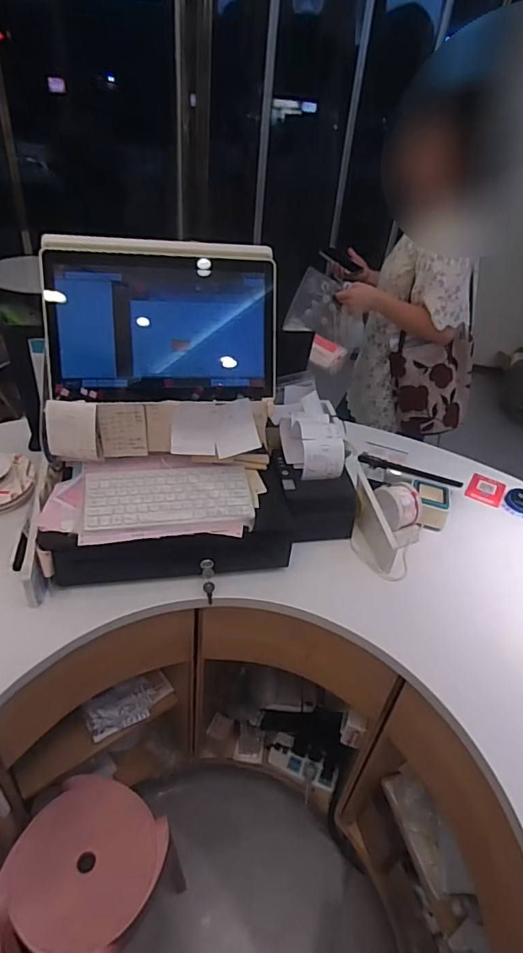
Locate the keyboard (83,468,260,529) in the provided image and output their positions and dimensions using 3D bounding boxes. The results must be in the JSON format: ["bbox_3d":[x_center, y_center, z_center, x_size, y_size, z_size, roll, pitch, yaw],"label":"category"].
[{"bbox_3d":[-0.168,0.034,0.910,0.293,0.028,0.133,-1,37,-9],"label":"keyboard"}]

